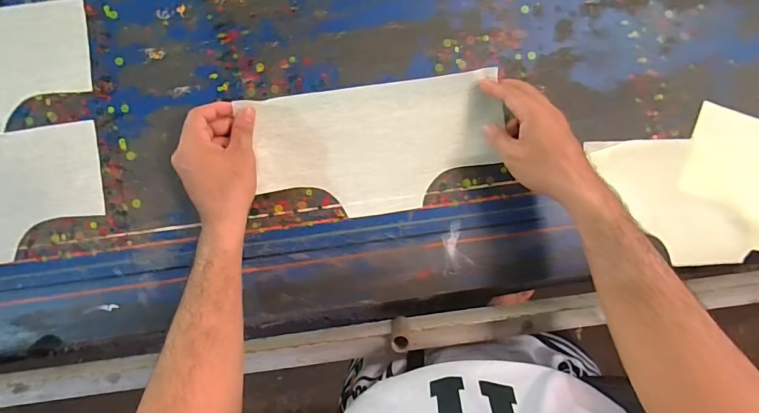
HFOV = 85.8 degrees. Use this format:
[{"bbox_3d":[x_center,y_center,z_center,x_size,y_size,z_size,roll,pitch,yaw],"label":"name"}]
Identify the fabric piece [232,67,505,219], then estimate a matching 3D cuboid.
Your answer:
[{"bbox_3d":[0.000,-0.070,0.483,0.278,0.025,0.149,-8,88,0],"label":"fabric piece"}]

